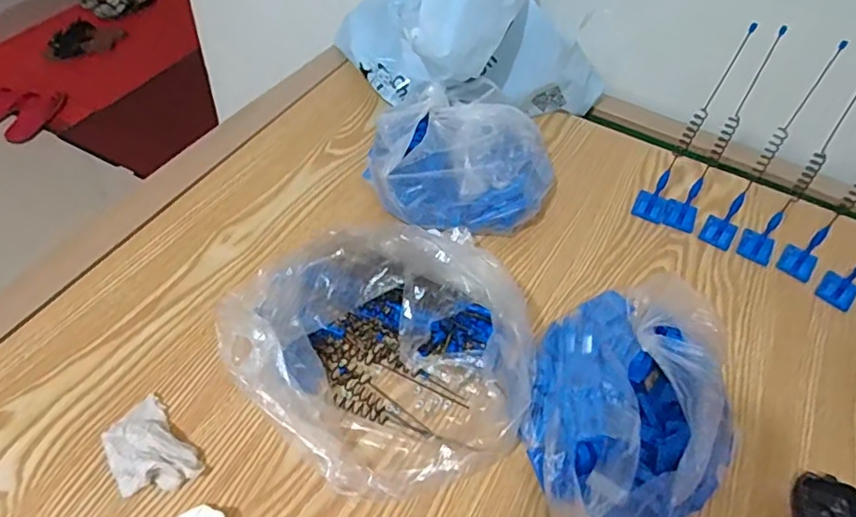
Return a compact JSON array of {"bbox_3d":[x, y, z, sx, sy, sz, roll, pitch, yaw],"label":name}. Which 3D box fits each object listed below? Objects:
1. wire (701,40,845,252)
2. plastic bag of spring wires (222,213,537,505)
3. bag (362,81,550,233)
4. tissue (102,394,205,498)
[{"bbox_3d":[0.346,-0.102,0.580,0.033,0.214,0.067,35,56,21],"label":"wire"},{"bbox_3d":[-0.031,0.073,0.478,0.217,0.093,0.204,39,58,23],"label":"plastic bag of spring wires"},{"bbox_3d":[0.035,-0.100,0.618,0.201,0.105,0.142,-9,52,-13],"label":"bag"},{"bbox_3d":[-0.218,0.144,0.440,0.053,0.030,0.081,-34,61,-28],"label":"tissue"}]

